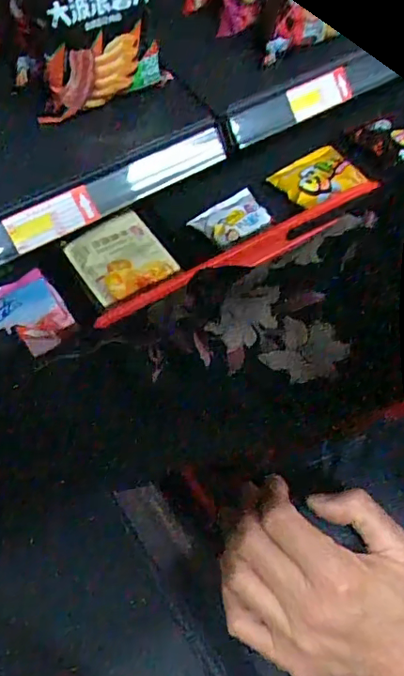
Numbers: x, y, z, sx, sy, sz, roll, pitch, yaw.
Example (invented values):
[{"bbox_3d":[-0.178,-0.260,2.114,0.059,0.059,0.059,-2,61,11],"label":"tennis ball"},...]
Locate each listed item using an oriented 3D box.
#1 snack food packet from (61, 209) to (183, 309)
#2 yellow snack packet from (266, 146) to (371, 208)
[{"bbox_3d":[-0.124,-0.127,0.833,0.138,0.041,0.141,-33,63,-19],"label":"snack food packet"},{"bbox_3d":[0.209,-0.289,0.974,0.135,0.034,0.108,-26,61,-15],"label":"yellow snack packet"}]

